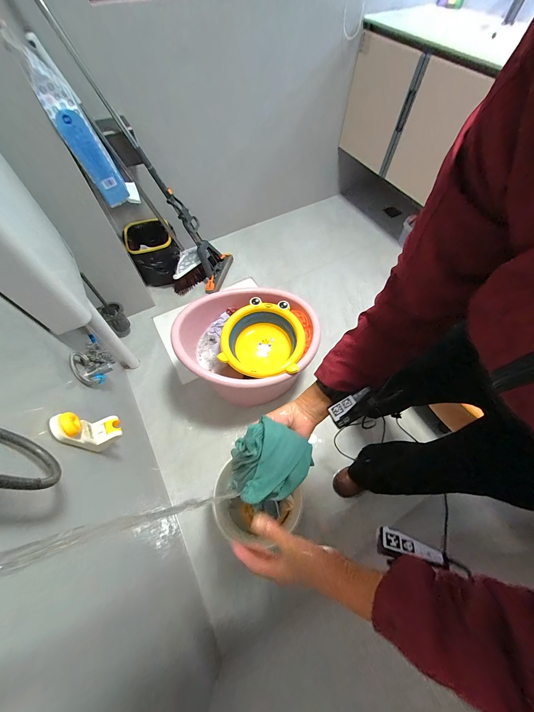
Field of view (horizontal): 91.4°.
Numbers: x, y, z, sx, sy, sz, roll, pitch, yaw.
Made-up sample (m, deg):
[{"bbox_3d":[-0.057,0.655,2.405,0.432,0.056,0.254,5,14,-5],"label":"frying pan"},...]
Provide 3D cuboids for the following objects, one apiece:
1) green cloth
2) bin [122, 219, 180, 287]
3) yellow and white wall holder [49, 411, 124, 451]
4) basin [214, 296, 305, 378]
[{"bbox_3d":[0.001,0.158,0.389,0.116,0.091,0.098,-31,65,-17],"label":"green cloth"},{"bbox_3d":[-0.569,-0.525,1.346,0.245,0.247,0.193,-22,63,-13],"label":"bin"},{"bbox_3d":[-0.393,0.158,0.578,0.079,0.138,0.065,-22,63,-13],"label":"yellow and white wall holder"},{"bbox_3d":[-0.017,-0.042,0.959,0.290,0.133,0.290,-4,60,-3],"label":"basin"}]

